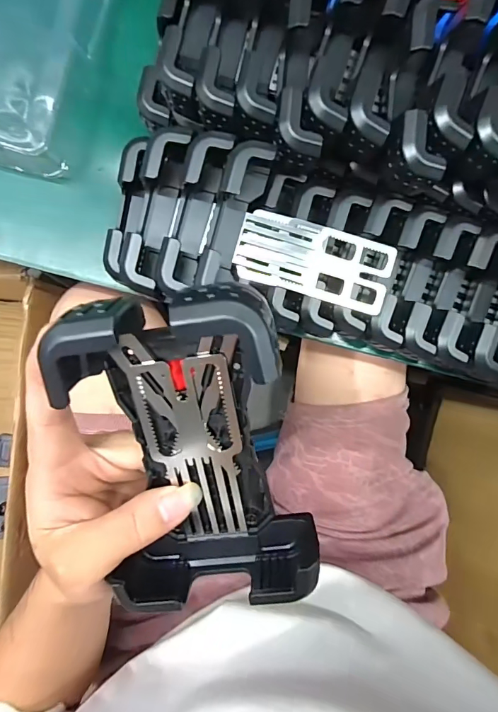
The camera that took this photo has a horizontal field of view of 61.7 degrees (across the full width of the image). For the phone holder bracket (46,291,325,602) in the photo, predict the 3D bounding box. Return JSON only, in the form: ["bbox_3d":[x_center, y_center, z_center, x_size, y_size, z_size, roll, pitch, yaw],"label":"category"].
[{"bbox_3d":[-0.024,0.046,0.178,0.089,0.041,0.152,-10,115,-1],"label":"phone holder bracket"}]

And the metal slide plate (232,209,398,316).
[{"bbox_3d":[0.041,-0.059,0.261,0.096,0.004,0.044,15,96,-4],"label":"metal slide plate"}]

